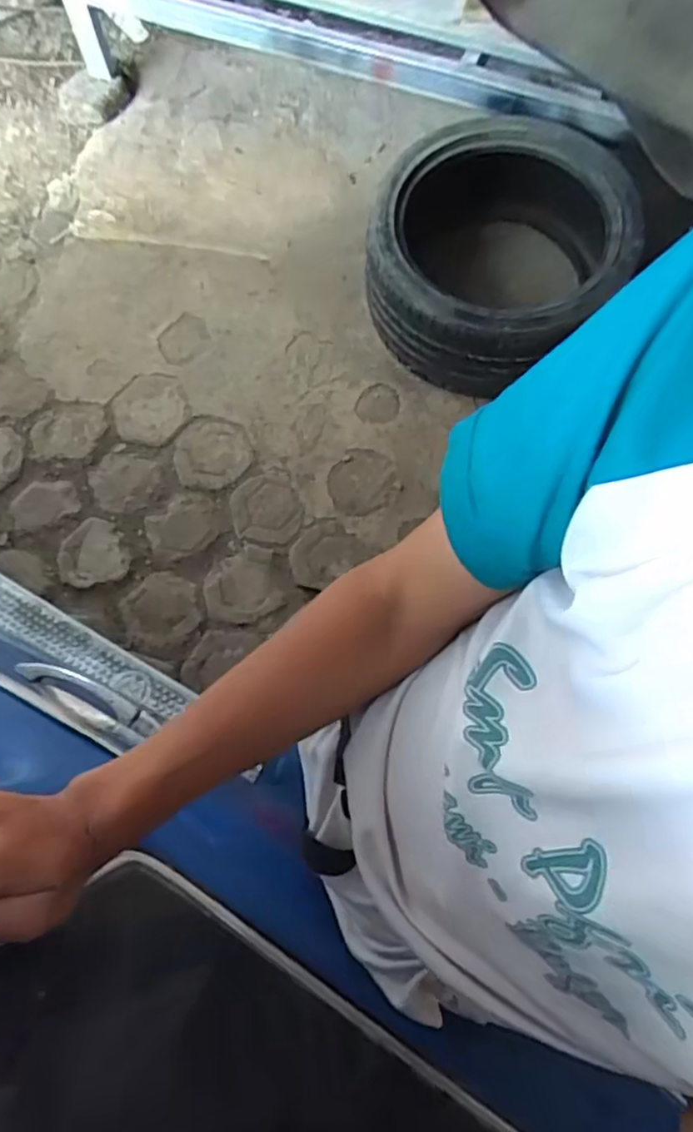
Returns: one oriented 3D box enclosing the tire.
[{"bbox_3d":[0.346,-0.696,1.514,0.517,0.306,0.531,-1,70,3],"label":"tire"}]

